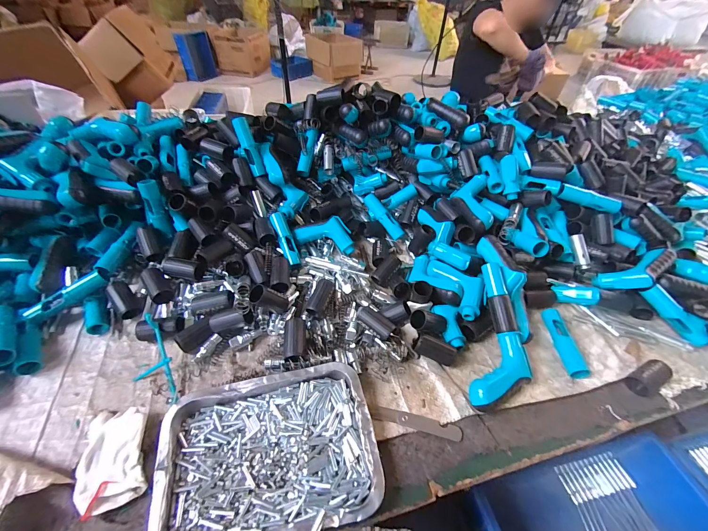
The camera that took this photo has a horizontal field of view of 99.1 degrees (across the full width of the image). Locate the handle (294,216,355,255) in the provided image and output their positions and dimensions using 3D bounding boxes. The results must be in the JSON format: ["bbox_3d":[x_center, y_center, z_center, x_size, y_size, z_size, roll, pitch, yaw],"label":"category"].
[{"bbox_3d":[-0.060,-0.069,0.644,0.124,0.069,0.032,8,7,0],"label":"handle"}]

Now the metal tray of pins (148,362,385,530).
[{"bbox_3d":[-0.103,0.234,0.379,0.253,0.031,0.182,-10,48,-13],"label":"metal tray of pins"}]

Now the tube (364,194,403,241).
[{"bbox_3d":[0.068,-0.111,0.690,0.023,0.027,0.123,-35,84,-28],"label":"tube"}]

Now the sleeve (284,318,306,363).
[{"bbox_3d":[-0.092,0.118,0.474,0.030,0.029,0.068,-1,47,-5],"label":"sleeve"}]

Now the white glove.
[{"bbox_3d":[-0.296,0.231,0.375,0.070,0.026,0.119,-16,50,-18],"label":"white glove"}]

